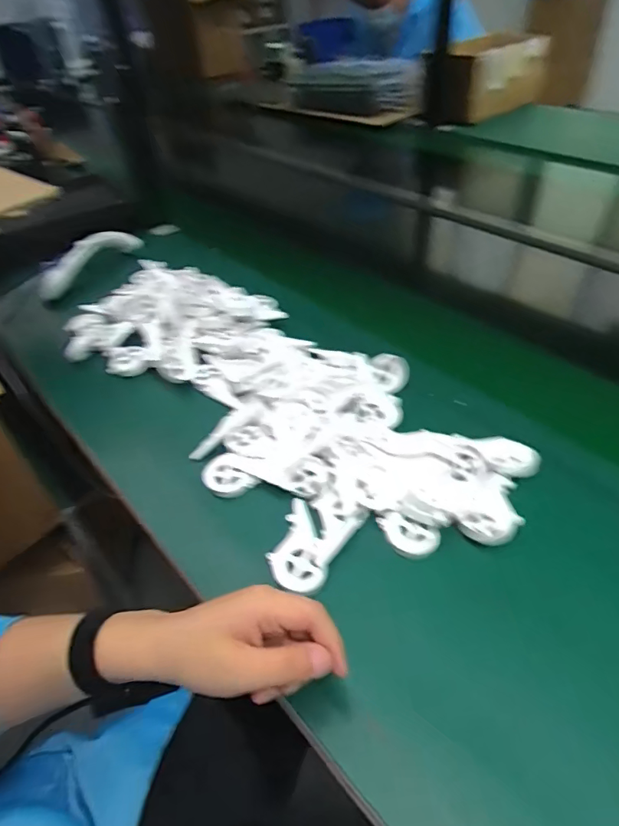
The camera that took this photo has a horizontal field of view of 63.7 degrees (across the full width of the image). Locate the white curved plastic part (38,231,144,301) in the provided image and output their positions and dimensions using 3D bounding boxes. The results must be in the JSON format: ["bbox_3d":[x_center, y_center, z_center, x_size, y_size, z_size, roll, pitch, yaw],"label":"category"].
[{"bbox_3d":[-0.386,-0.269,0.864,0.051,0.050,0.213,18,48,23],"label":"white curved plastic part"}]

